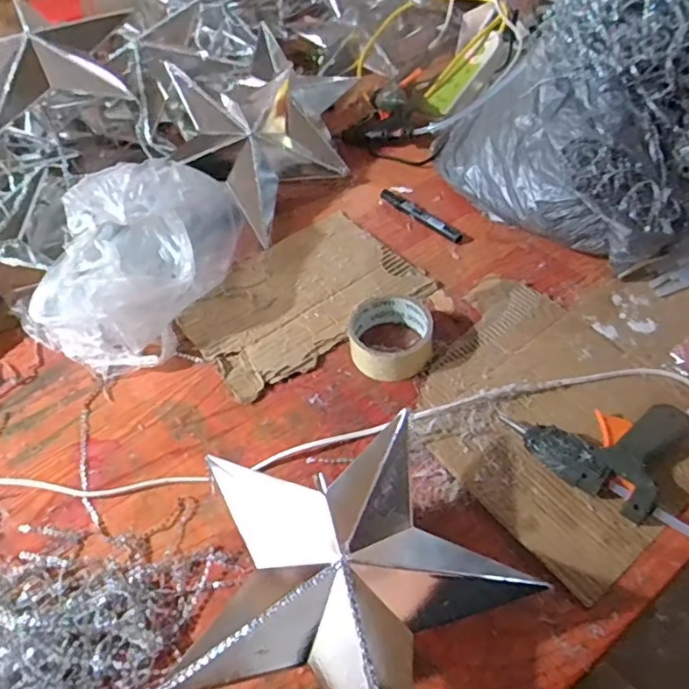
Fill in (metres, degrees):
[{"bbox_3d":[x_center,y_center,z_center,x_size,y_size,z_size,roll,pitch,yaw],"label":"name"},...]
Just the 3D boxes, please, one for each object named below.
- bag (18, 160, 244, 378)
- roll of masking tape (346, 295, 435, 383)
[{"bbox_3d":[-0.224,-0.108,0.635,0.164,0.136,0.264,19,56,20],"label":"bag"},{"bbox_3d":[0.047,-0.009,0.587,0.085,0.038,0.090,-2,50,3],"label":"roll of masking tape"}]

